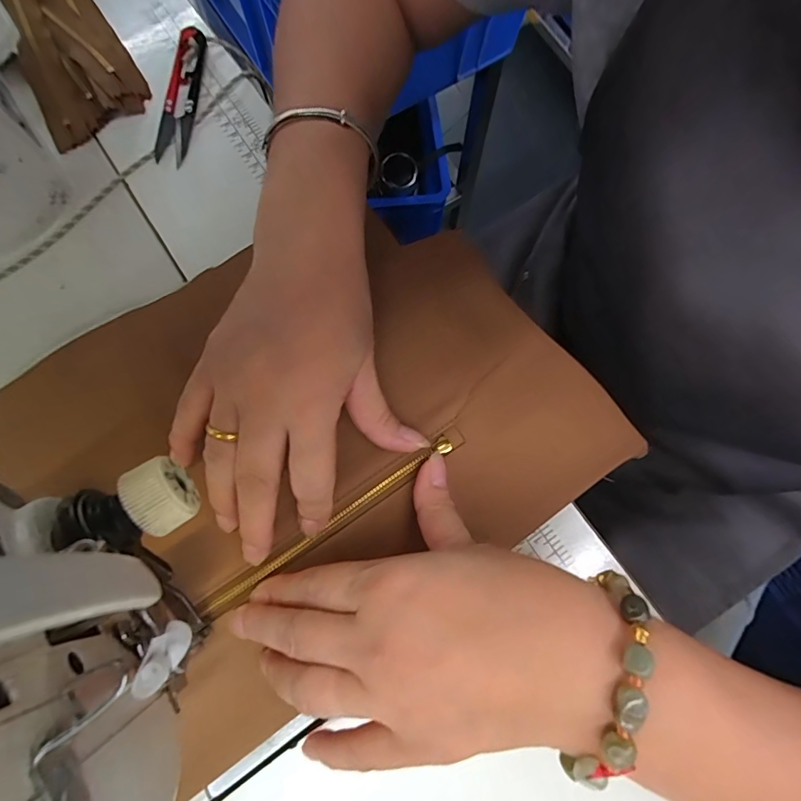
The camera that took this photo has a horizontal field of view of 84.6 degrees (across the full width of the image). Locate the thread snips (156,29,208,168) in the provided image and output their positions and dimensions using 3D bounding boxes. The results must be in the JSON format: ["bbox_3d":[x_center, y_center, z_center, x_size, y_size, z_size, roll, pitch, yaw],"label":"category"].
[{"bbox_3d":[-0.149,-0.208,0.300,0.019,0.014,0.101,4,75,1],"label":"thread snips"}]

